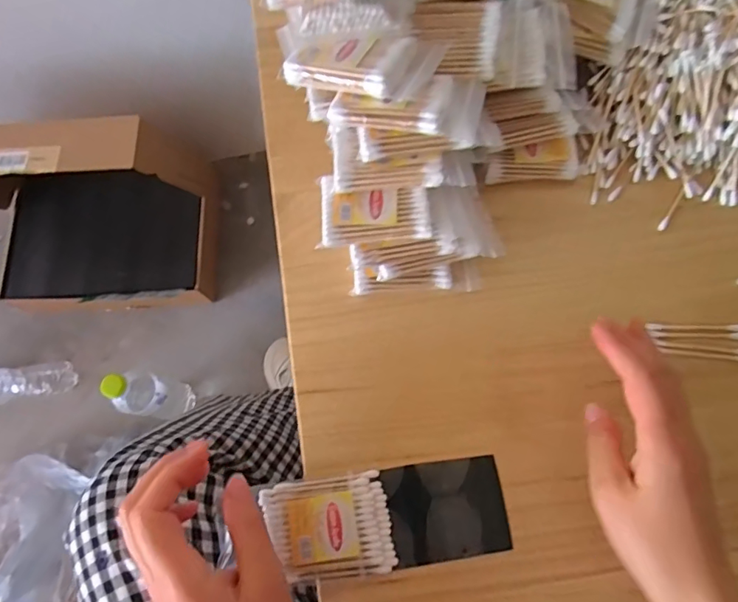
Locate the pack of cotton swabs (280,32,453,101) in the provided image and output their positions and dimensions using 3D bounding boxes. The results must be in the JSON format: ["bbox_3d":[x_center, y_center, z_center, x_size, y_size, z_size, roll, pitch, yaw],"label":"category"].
[{"bbox_3d":[-0.003,-0.155,0.317,0.093,0.019,0.054,18,74,7],"label":"pack of cotton swabs"}]

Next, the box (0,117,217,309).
[{"bbox_3d":[-0.471,-0.140,0.801,0.364,0.340,0.236,-6,72,0],"label":"box"}]

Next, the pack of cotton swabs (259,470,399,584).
[{"bbox_3d":[-0.026,0.149,0.327,0.080,0.011,0.060,-8,72,-1],"label":"pack of cotton swabs"}]

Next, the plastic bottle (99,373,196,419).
[{"bbox_3d":[-0.342,0.144,0.769,0.076,0.230,0.065,15,74,6],"label":"plastic bottle"}]

